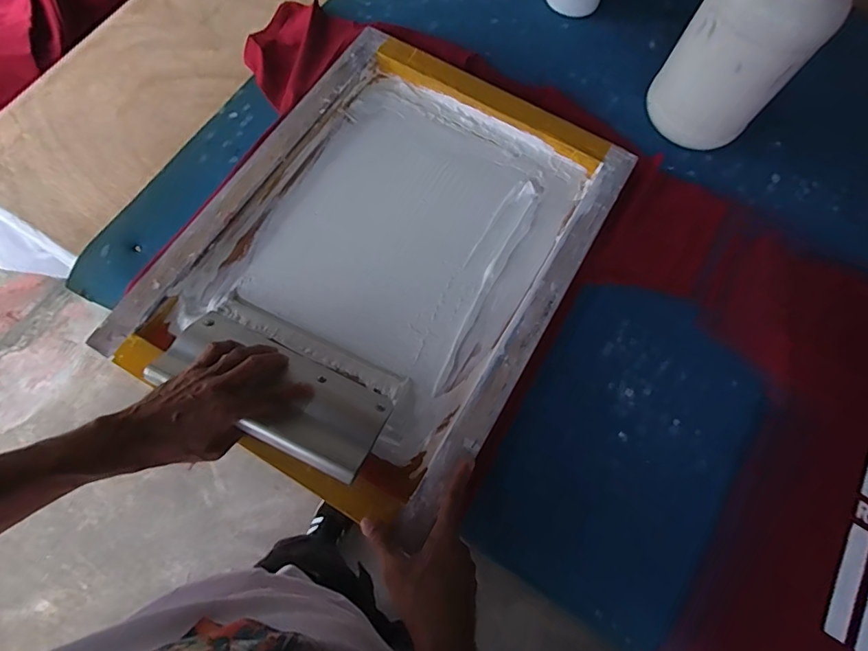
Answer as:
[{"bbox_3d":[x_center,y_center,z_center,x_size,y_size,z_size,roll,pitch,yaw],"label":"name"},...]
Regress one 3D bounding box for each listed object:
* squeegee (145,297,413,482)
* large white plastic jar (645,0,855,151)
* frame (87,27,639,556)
[{"bbox_3d":[-0.174,0.064,0.555,0.253,0.032,0.145,25,48,7],"label":"squeegee"},{"bbox_3d":[0.406,-0.369,0.629,0.146,0.272,0.141,1,70,-3],"label":"large white plastic jar"},{"bbox_3d":[-0.058,-0.111,0.642,0.456,0.062,0.609,31,72,8],"label":"frame"}]

